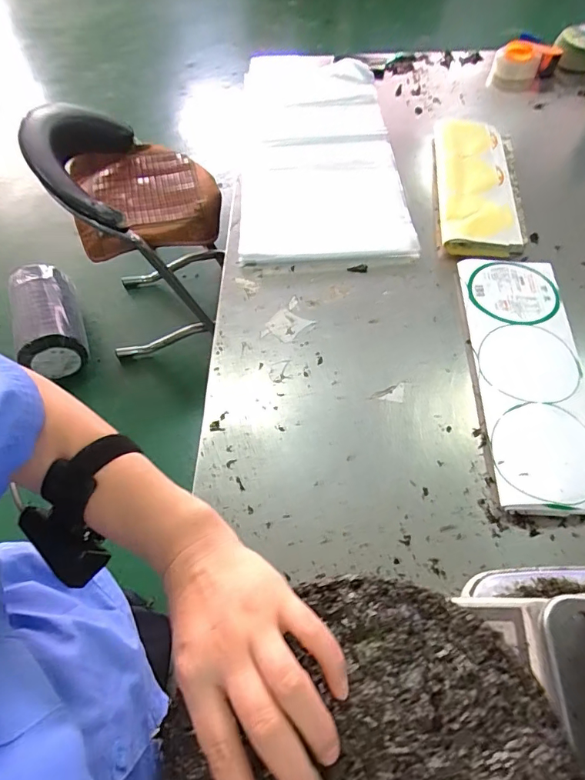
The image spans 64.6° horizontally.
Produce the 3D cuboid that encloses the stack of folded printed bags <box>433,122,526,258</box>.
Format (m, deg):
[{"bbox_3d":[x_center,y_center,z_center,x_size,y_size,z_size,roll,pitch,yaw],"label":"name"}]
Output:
[{"bbox_3d":[0.438,-0.511,1.104,0.187,0.034,0.525,8,61,5],"label":"stack of folded printed bags"}]

